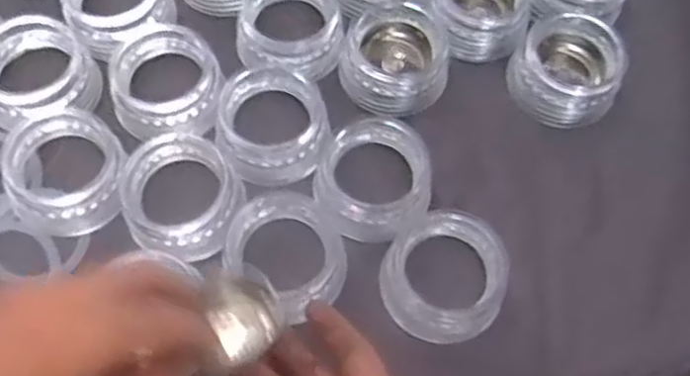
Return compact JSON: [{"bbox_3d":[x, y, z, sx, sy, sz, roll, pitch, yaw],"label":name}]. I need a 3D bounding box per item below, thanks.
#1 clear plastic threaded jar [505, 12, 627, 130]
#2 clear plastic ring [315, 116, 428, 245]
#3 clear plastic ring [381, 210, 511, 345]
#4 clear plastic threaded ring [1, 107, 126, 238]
[{"bbox_3d":[0.132,-0.071,0.432,0.060,0.030,0.060,26,68,7],"label":"clear plastic threaded jar"},{"bbox_3d":[0.016,-0.005,0.399,0.062,0.029,0.069,23,68,6],"label":"clear plastic ring"},{"bbox_3d":[0.053,0.045,0.380,0.063,0.024,0.068,1,67,-3],"label":"clear plastic ring"},{"bbox_3d":[-0.150,-0.008,0.394,0.069,0.026,0.064,1,67,-3],"label":"clear plastic threaded ring"}]

